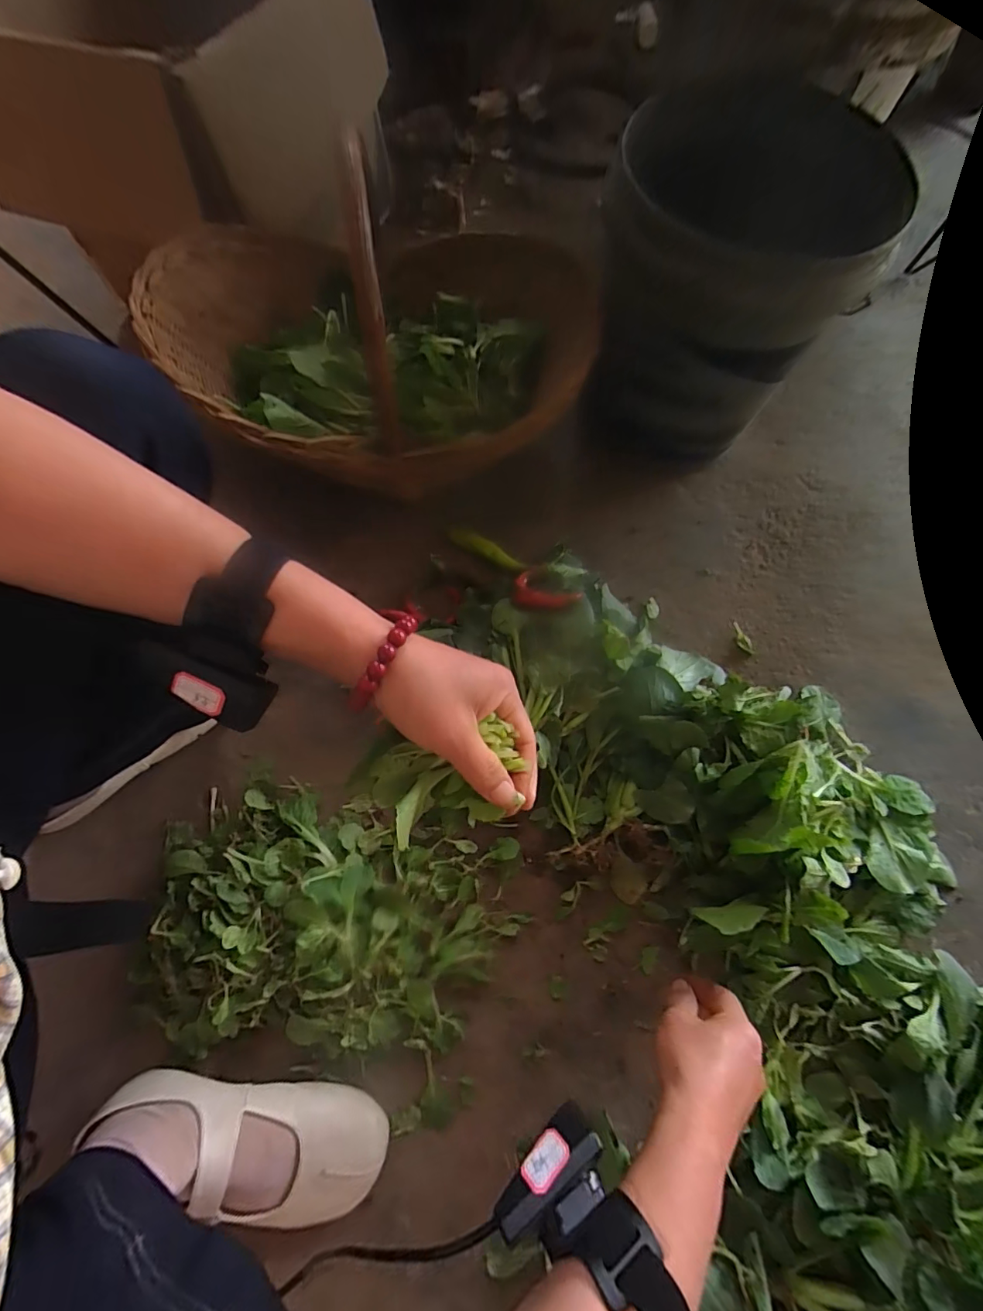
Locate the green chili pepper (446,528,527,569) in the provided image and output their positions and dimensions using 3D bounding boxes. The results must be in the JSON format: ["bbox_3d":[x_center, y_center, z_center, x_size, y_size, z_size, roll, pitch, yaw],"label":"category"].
[{"bbox_3d":[-0.007,-0.129,0.579,0.097,0.017,0.018,24,73,5],"label":"green chili pepper"}]

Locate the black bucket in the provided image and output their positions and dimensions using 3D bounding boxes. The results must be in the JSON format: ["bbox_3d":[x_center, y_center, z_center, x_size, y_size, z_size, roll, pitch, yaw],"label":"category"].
[{"bbox_3d":[0.220,-0.392,0.540,0.212,0.261,0.249,7,73,0],"label":"black bucket"}]

